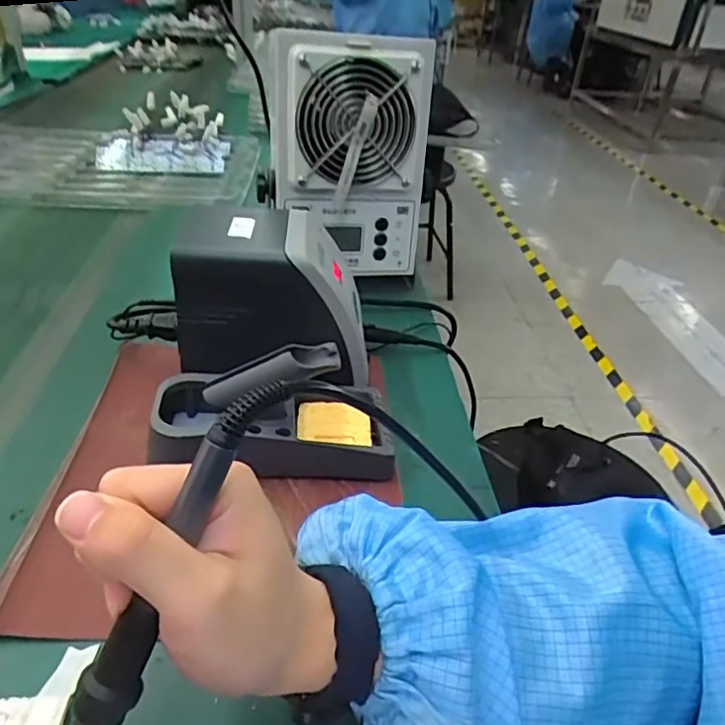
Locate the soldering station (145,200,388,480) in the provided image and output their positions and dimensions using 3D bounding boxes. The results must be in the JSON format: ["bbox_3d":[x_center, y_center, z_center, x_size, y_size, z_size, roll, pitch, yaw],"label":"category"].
[{"bbox_3d":[-0.067,-0.023,0.454,0.160,0.121,0.195,-1,35,-7],"label":"soldering station"}]

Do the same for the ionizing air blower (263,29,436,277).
[{"bbox_3d":[-0.013,-0.202,0.610,0.153,0.233,0.085,4,34,1],"label":"ionizing air blower"}]

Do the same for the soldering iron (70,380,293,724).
[{"bbox_3d":[-0.080,0.093,0.217,0.021,0.195,0.024,29,6,32],"label":"soldering iron"}]

